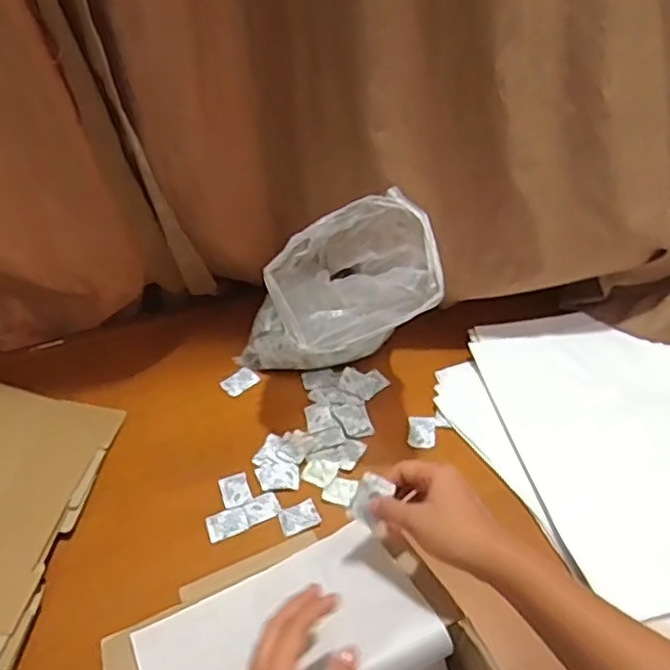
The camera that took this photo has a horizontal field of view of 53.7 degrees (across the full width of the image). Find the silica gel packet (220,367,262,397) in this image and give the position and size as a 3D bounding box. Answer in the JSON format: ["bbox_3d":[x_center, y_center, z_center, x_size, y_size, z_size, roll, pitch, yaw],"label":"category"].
[{"bbox_3d":[-0.113,0.056,0.793,0.042,0.004,0.031,-29,52,-25],"label":"silica gel packet"}]

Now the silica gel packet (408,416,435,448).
[{"bbox_3d":[0.096,0.107,0.736,0.028,0.007,0.041,1,46,2],"label":"silica gel packet"}]

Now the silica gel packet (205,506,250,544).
[{"bbox_3d":[-0.108,0.188,0.663,0.040,0.004,0.029,-18,48,-16],"label":"silica gel packet"}]

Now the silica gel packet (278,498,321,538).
[{"bbox_3d":[-0.036,0.184,0.664,0.038,0.005,0.028,-20,49,-17],"label":"silica gel packet"}]

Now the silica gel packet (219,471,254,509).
[{"bbox_3d":[-0.103,0.162,0.689,0.029,0.004,0.037,-15,47,-13],"label":"silica gel packet"}]

